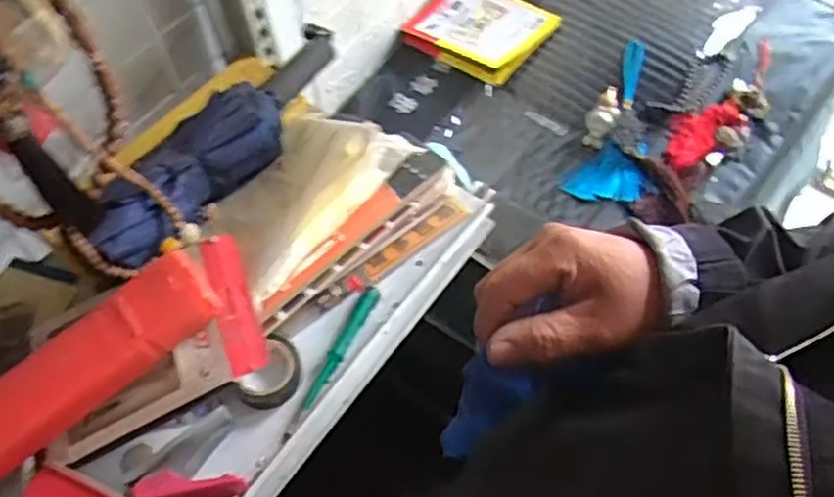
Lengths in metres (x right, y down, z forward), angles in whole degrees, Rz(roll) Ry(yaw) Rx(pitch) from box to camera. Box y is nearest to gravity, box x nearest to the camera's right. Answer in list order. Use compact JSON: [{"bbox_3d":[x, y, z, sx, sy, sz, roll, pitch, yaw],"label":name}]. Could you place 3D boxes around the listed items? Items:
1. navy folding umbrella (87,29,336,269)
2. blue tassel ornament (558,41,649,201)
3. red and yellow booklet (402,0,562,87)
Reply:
[{"bbox_3d":[-0.182,-0.116,0.681,0.095,0.075,0.326,31,65,16],"label":"navy folding umbrella"},{"bbox_3d":[0.273,-0.173,0.983,0.095,0.020,0.221,13,78,7],"label":"blue tassel ornament"},{"bbox_3d":[0.097,-0.347,1.121,0.218,0.028,0.148,36,77,31],"label":"red and yellow booklet"}]

